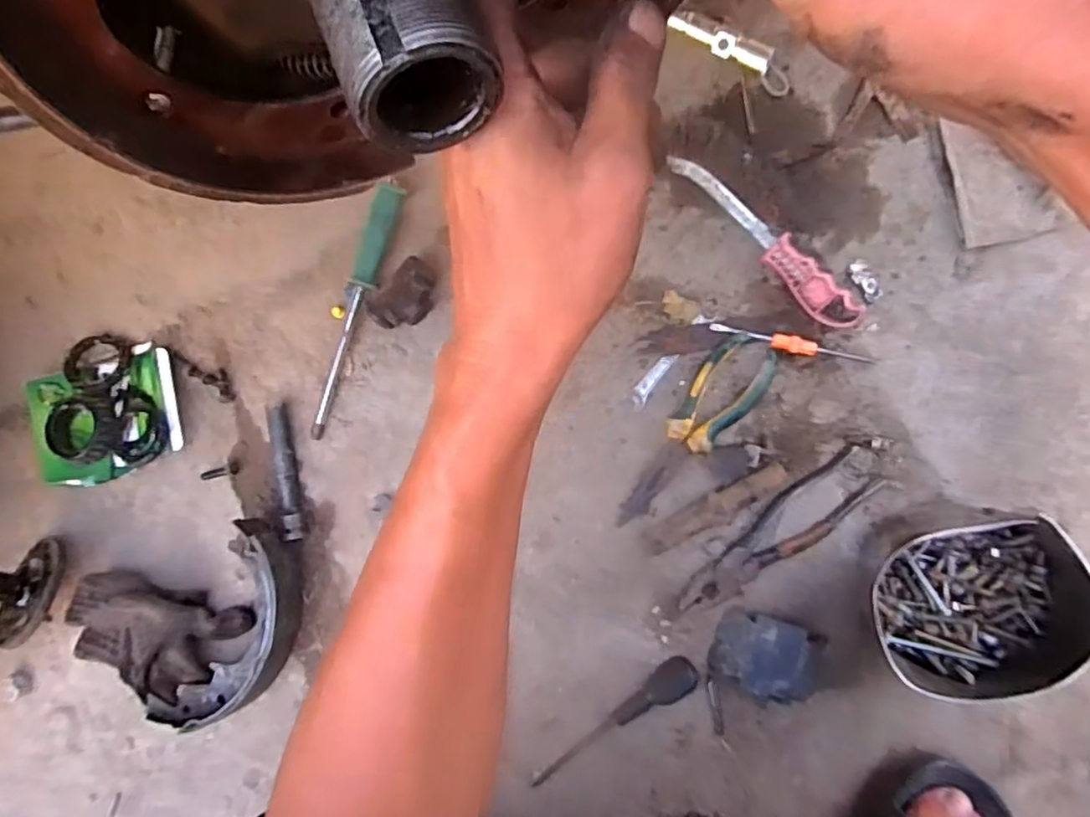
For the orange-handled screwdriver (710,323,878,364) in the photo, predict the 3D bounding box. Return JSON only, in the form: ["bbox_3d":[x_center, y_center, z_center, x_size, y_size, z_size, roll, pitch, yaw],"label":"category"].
[{"bbox_3d":[0.212,-0.056,0.562,0.136,0.012,0.015,10,88,9],"label":"orange-handled screwdriver"}]

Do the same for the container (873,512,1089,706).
[{"bbox_3d":[0.324,0.145,0.490,0.124,0.096,0.130,-1,86,9],"label":"container"}]

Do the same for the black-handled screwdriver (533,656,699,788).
[{"bbox_3d":[0.061,0.272,0.558,0.168,0.020,0.029,-42,81,4],"label":"black-handled screwdriver"}]

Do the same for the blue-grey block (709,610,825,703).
[{"bbox_3d":[0.181,0.203,0.537,0.076,0.028,0.060,14,89,9],"label":"blue-grey block"}]

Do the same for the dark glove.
[{"bbox_3d":[-0.375,0.222,0.633,0.168,0.037,0.096,13,88,9],"label":"dark glove"}]

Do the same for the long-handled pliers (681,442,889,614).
[{"bbox_3d":[0.193,0.106,0.547,0.192,0.025,0.050,-39,82,4],"label":"long-handled pliers"}]

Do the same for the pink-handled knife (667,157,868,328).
[{"bbox_3d":[0.190,-0.146,0.566,0.030,0.028,0.212,-45,81,4],"label":"pink-handled knife"}]

